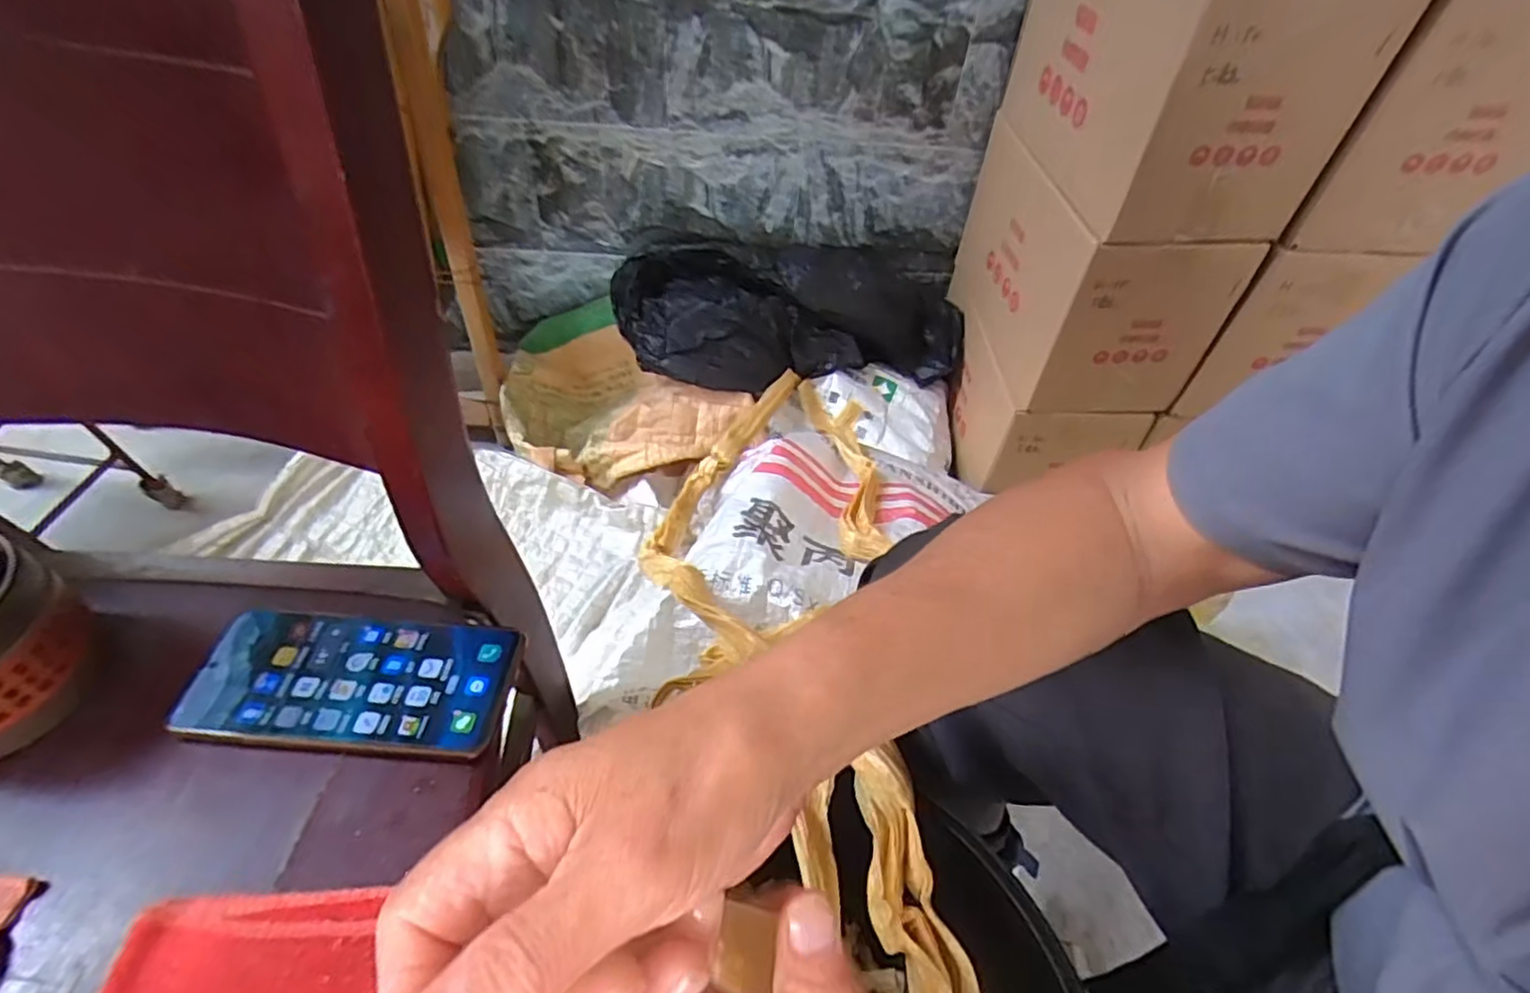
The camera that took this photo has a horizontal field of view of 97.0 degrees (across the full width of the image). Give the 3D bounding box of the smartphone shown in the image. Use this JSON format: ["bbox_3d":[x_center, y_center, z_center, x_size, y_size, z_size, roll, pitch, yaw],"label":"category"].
[{"bbox_3d":[-0.224,0.100,0.372,0.162,0.007,0.075,5,48,-1],"label":"smartphone"}]

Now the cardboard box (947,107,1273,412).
[{"bbox_3d":[0.431,-0.343,0.973,0.213,0.238,0.409,-2,48,-8],"label":"cardboard box"}]

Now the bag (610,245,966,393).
[{"bbox_3d":[0.055,-0.301,1.088,0.569,0.154,0.218,-9,50,-14],"label":"bag"}]

